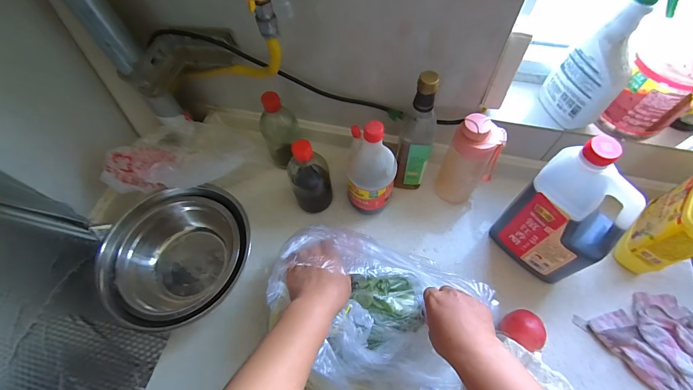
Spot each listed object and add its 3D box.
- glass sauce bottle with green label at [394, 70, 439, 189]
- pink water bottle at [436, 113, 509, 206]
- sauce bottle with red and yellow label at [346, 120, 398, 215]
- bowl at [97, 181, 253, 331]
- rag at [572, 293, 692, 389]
[{"bbox_3d":[0.125,-0.102,0.566,0.051,0.264,0.073,13,64,11],"label":"glass sauce bottle with green label"},{"bbox_3d":[0.217,-0.054,0.573,0.086,0.194,0.063,23,66,15],"label":"pink water bottle"},{"bbox_3d":[0.042,-0.042,0.541,0.084,0.181,0.068,5,62,6],"label":"sauce bottle with red and yellow label"},{"bbox_3d":[-0.293,0.103,0.579,0.227,0.107,0.241,-2,62,3],"label":"bowl"},{"bbox_3d":[0.478,0.232,0.502,0.175,0.035,0.140,-9,62,-1],"label":"rag"}]

